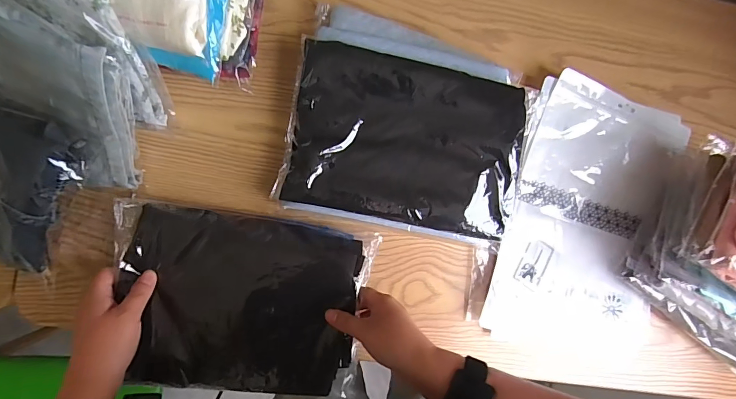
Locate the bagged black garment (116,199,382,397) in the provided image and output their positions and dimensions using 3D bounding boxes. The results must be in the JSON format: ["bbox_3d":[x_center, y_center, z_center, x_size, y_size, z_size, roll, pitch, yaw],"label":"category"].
[{"bbox_3d":[-0.140,0.112,0.422,0.266,0.028,0.185,10,88,-7],"label":"bagged black garment"}]

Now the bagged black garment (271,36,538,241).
[{"bbox_3d":[0.046,-0.066,0.450,0.274,0.025,0.176,12,88,-6],"label":"bagged black garment"}]

